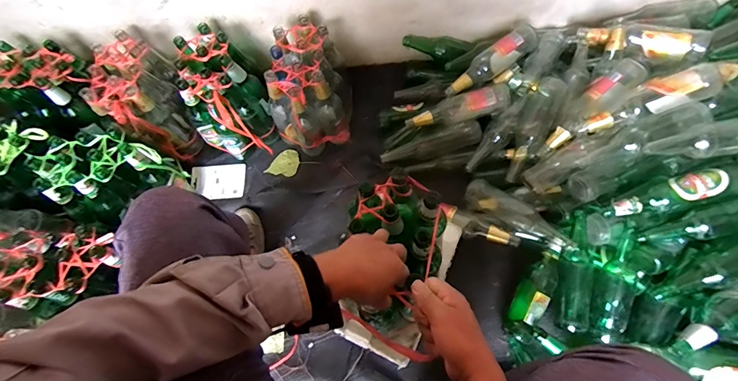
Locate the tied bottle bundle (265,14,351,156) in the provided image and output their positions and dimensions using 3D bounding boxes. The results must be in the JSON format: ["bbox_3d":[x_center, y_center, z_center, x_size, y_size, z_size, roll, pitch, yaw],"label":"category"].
[{"bbox_3d":[-0.164,-0.260,0.991,0.204,0.250,0.237,-10,67,-1],"label":"tied bottle bundle"}]

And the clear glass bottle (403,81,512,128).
[{"bbox_3d":[0.223,-0.208,0.938,0.254,0.068,0.061,-14,66,11],"label":"clear glass bottle"}]

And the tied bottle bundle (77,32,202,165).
[{"bbox_3d":[-0.584,-0.231,1.005,0.211,0.229,0.245,-43,71,-14],"label":"tied bottle bundle"}]

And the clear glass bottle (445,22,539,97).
[{"bbox_3d":[0.312,-0.330,0.944,0.274,0.060,0.074,-35,69,-11],"label":"clear glass bottle"}]

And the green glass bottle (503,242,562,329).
[{"bbox_3d":[0.376,0.220,0.838,0.063,0.053,0.222,31,85,15],"label":"green glass bottle"}]

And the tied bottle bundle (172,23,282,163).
[{"bbox_3d":[-0.381,-0.239,1.008,0.209,0.244,0.268,-33,69,-11],"label":"tied bottle bundle"}]

